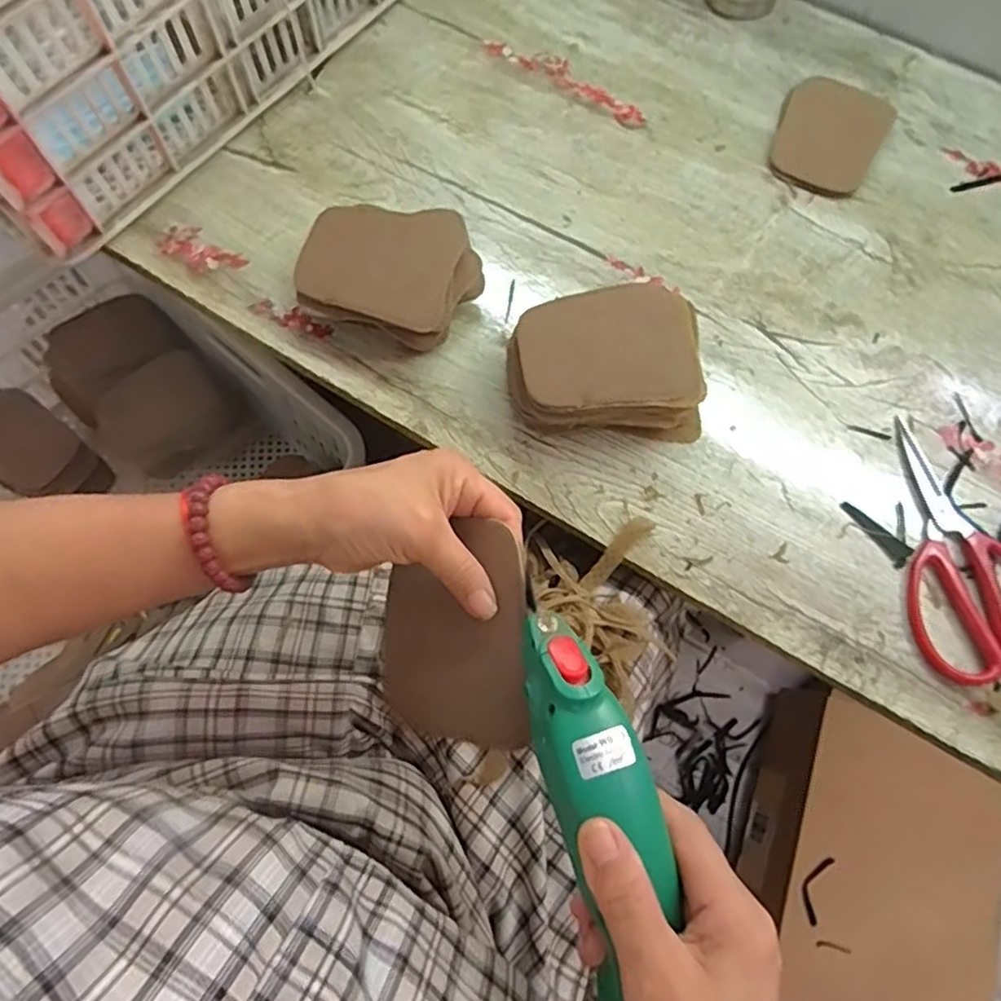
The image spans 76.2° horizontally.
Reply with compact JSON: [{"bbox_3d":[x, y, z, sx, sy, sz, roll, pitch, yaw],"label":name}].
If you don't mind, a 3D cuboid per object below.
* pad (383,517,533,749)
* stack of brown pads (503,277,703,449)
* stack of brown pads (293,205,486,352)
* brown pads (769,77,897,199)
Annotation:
[{"bbox_3d":[-0.025,0.069,0.333,0.082,0.006,0.110,-2,85,24],"label":"pad"},{"bbox_3d":[0.076,-0.098,0.460,0.139,0.067,0.098,-1,70,-3],"label":"stack of brown pads"},{"bbox_3d":[-0.085,-0.170,0.481,0.129,0.061,0.094,14,70,3],"label":"stack of brown pads"},{"bbox_3d":[0.293,-0.326,0.572,0.090,0.024,0.104,29,72,8],"label":"brown pads"}]

